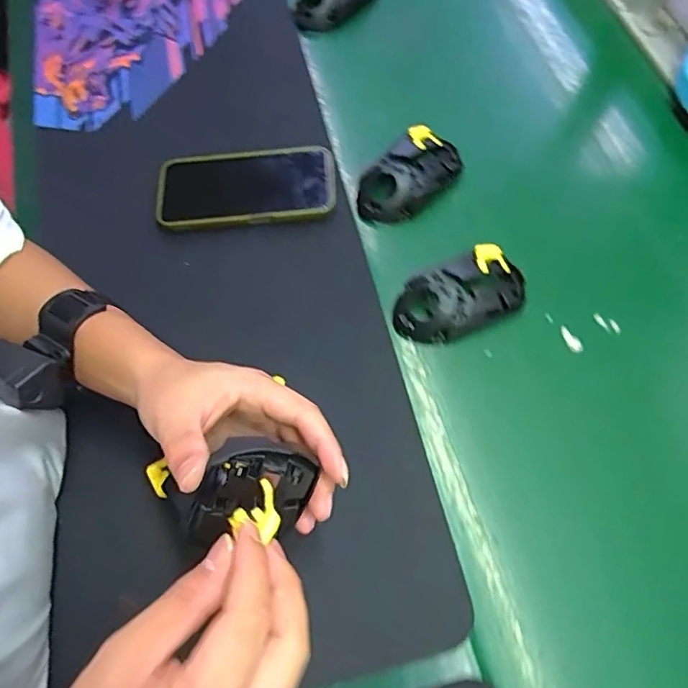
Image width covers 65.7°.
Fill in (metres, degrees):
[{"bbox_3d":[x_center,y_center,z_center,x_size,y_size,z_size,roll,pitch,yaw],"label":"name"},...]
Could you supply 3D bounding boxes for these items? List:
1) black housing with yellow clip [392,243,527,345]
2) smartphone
[{"bbox_3d":[0.101,-0.041,0.455,0.116,0.034,0.064,-27,71,-11],"label":"black housing with yellow clip"},{"bbox_3d":[-0.093,-0.149,0.507,0.168,0.020,0.077,-5,61,2],"label":"smartphone"}]

